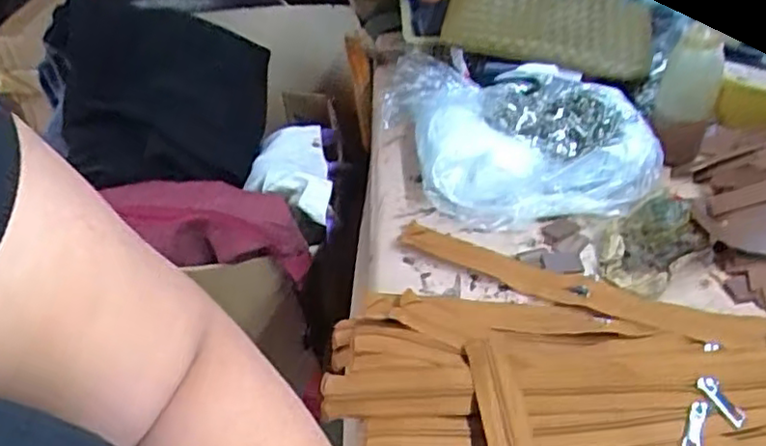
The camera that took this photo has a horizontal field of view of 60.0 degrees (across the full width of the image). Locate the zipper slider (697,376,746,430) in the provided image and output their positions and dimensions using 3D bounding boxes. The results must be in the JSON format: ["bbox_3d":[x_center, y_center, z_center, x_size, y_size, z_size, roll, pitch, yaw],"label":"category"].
[{"bbox_3d":[0.211,0.111,0.414,0.011,0.007,0.034,-27,66,-23],"label":"zipper slider"}]

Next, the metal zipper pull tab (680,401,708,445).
[{"bbox_3d":[0.187,0.122,0.398,0.010,0.005,0.037,15,44,24],"label":"metal zipper pull tab"}]

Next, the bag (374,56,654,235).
[{"bbox_3d":[0.123,-0.080,0.601,0.233,0.069,0.172,-5,40,2],"label":"bag"}]

